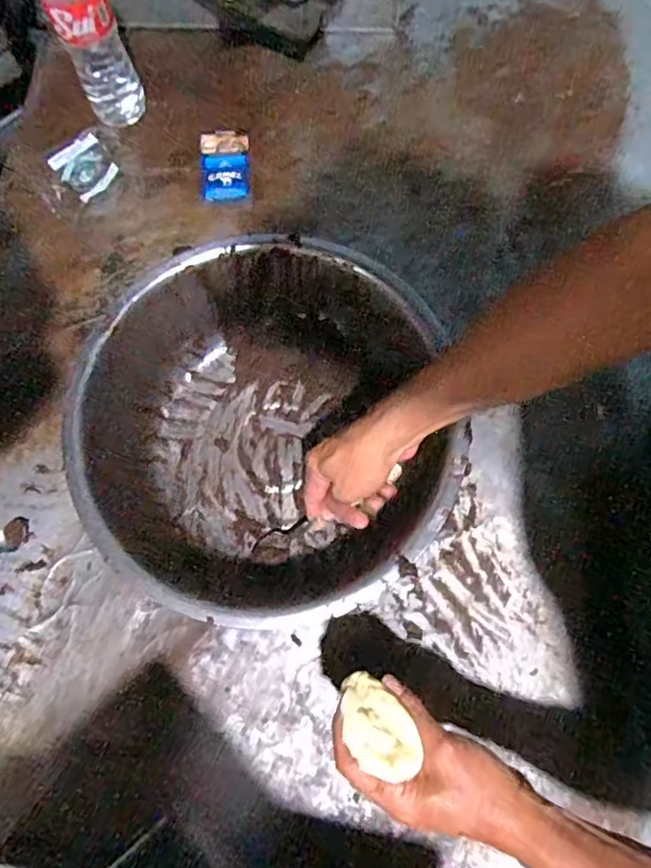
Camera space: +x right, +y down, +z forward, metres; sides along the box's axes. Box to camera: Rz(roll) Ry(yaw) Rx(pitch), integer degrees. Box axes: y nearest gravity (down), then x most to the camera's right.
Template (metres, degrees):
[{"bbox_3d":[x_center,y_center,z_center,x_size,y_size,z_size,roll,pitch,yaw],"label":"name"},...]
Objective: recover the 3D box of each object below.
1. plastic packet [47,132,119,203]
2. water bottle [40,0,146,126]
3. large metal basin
[{"bbox_3d":[-0.285,-0.318,0.674,0.061,0.013,0.070,-37,80,-7],"label":"plastic packet"},{"bbox_3d":[-0.256,-0.436,0.606,0.068,0.196,0.059,-22,78,-4],"label":"water bottle"},{"bbox_3d":[-0.057,-0.026,0.554,0.356,0.115,0.351,0,78,1],"label":"large metal basin"}]

